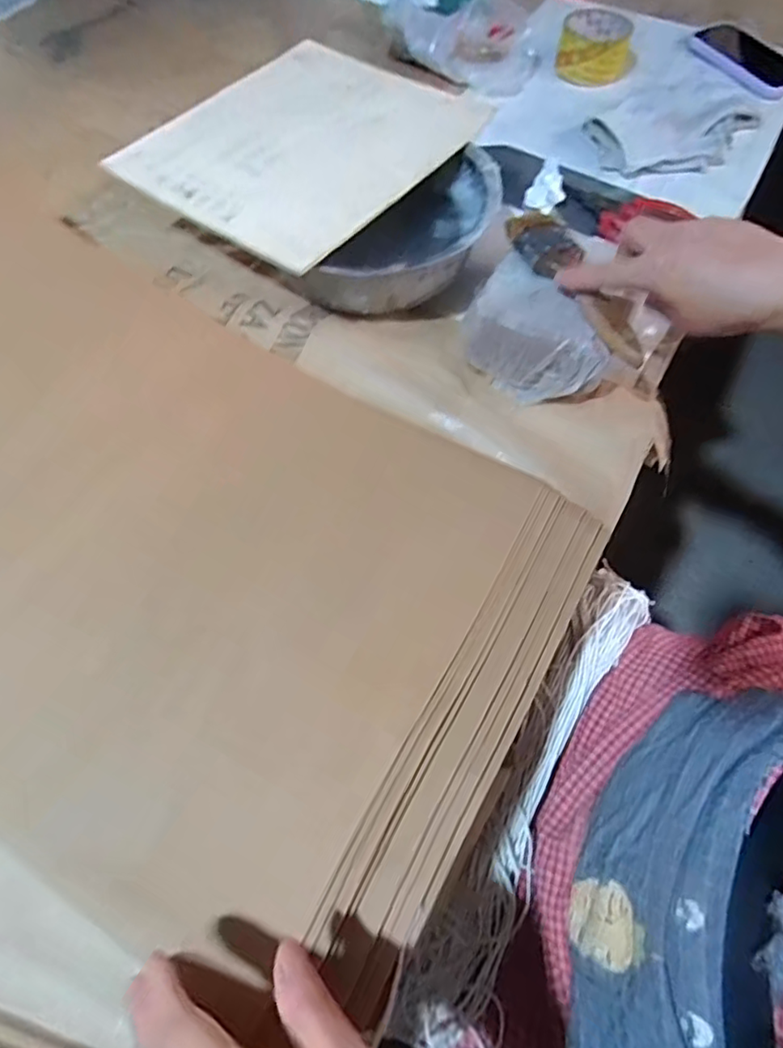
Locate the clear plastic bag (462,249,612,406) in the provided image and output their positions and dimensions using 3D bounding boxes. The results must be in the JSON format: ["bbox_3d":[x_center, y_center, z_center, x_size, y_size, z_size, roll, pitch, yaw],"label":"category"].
[{"bbox_3d":[0.114,-0.147,0.456,0.121,0.060,0.072,41,71,19],"label":"clear plastic bag"}]

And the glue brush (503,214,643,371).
[{"bbox_3d":[0.147,-0.189,0.439,0.040,0.017,0.172,-21,65,-11],"label":"glue brush"}]

